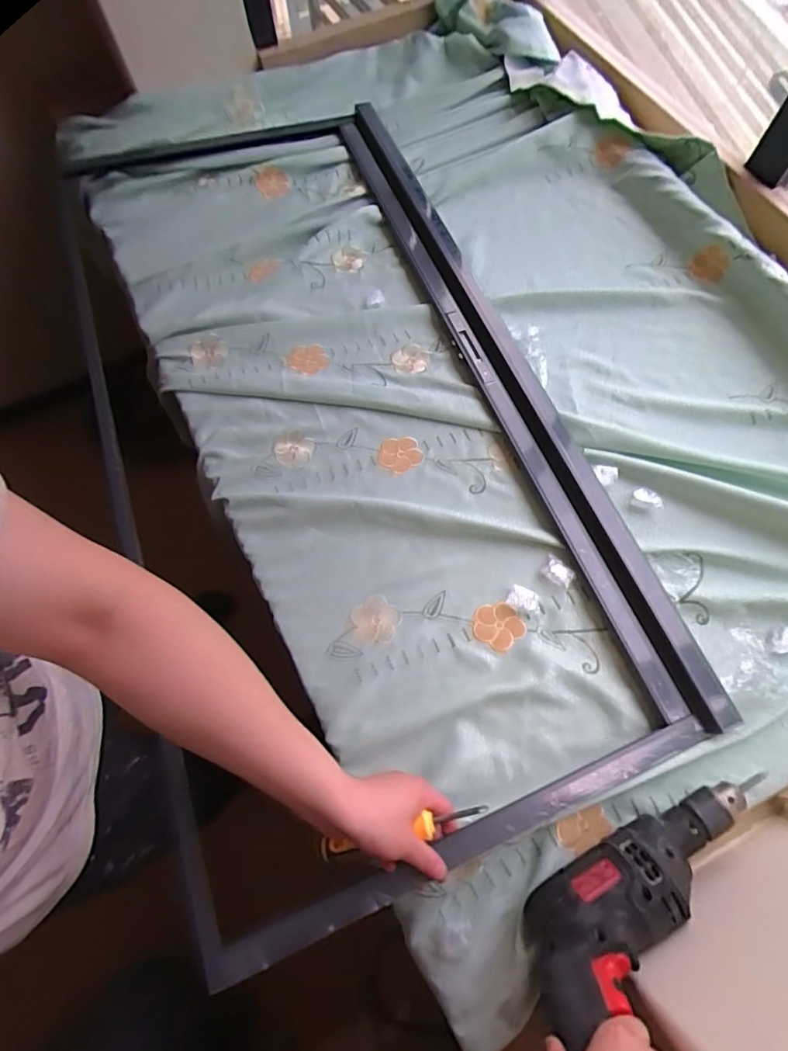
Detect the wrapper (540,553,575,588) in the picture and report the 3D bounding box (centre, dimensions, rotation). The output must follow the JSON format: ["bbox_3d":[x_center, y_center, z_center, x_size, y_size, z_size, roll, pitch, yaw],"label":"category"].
[{"bbox_3d":[0.212,0.058,0.643,0.039,0.004,0.029,33,74,13],"label":"wrapper"}]

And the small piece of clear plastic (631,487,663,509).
[{"bbox_3d":[0.344,-0.036,0.679,0.038,0.012,0.025,11,70,6],"label":"small piece of clear plastic"}]

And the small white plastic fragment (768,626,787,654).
[{"bbox_3d":[0.472,0.138,0.603,0.037,0.010,0.031,-1,70,1],"label":"small white plastic fragment"}]

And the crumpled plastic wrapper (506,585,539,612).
[{"bbox_3d":[0.164,0.092,0.631,0.038,0.010,0.029,21,72,9],"label":"crumpled plastic wrapper"}]

